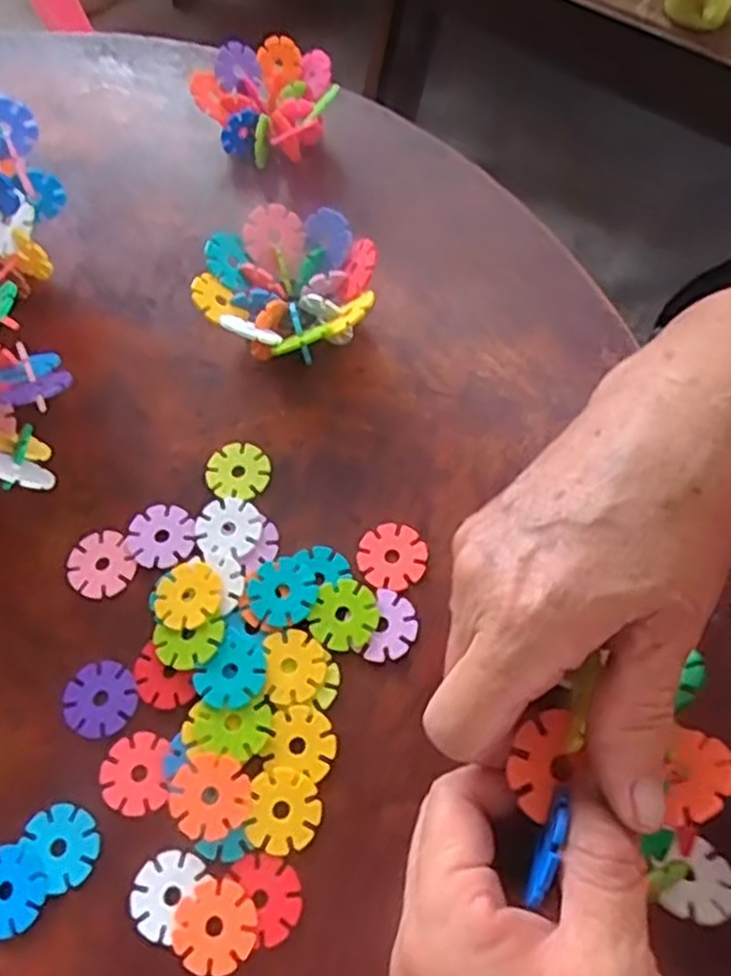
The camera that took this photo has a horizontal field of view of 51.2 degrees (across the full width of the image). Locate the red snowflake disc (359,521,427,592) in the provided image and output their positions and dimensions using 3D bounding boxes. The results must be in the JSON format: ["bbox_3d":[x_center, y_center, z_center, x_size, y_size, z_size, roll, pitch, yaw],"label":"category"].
[{"bbox_3d":[0.012,0.031,0.353,0.029,0.004,0.032,-29,67,-10],"label":"red snowflake disc"}]

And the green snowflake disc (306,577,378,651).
[{"bbox_3d":[-0.009,0.057,0.342,0.029,0.004,0.031,-1,65,3],"label":"green snowflake disc"}]

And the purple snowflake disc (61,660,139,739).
[{"bbox_3d":[-0.116,0.091,0.332,0.032,0.004,0.032,-1,65,3],"label":"purple snowflake disc"}]

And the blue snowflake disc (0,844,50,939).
[{"bbox_3d":[-0.142,0.158,0.301,0.032,0.004,0.030,-1,65,3],"label":"blue snowflake disc"}]

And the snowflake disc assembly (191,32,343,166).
[{"bbox_3d":[-0.061,-0.234,0.470,0.081,0.043,0.071,-12,65,-2],"label":"snowflake disc assembly"}]

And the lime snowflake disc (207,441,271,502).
[{"bbox_3d":[-0.063,-0.009,0.377,0.030,0.004,0.031,-1,65,3],"label":"lime snowflake disc"}]

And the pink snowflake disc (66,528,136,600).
[{"bbox_3d":[-0.125,0.035,0.357,0.029,0.004,0.034,-25,66,-9],"label":"pink snowflake disc"}]

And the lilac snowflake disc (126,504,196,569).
[{"bbox_3d":[-0.098,0.022,0.362,0.030,0.004,0.032,-1,65,3],"label":"lilac snowflake disc"}]

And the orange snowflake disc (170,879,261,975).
[{"bbox_3d":[-0.057,0.168,0.292,0.031,0.004,0.032,-1,65,3],"label":"orange snowflake disc"}]

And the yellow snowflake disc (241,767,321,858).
[{"bbox_3d":[-0.034,0.130,0.308,0.030,0.004,0.031,25,69,14],"label":"yellow snowflake disc"}]

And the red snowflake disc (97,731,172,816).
[{"bbox_3d":[-0.096,0.118,0.317,0.028,0.004,0.031,-11,65,-2],"label":"red snowflake disc"}]

